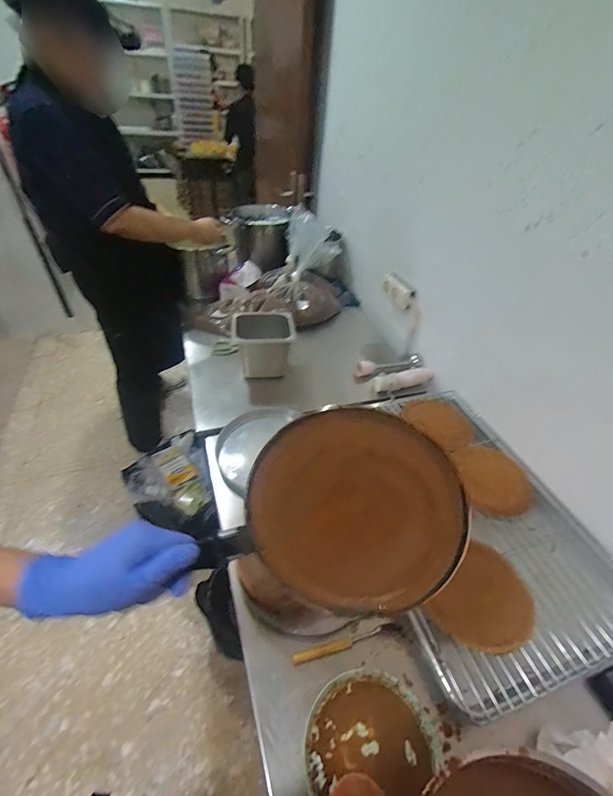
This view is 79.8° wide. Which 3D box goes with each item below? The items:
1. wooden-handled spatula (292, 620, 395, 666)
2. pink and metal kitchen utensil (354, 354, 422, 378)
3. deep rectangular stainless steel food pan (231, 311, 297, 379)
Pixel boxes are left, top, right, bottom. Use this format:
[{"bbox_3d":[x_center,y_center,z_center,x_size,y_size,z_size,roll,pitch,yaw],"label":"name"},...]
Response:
[{"bbox_3d":[0.062,0.396,0.592,0.172,0.009,0.016,-10,43,-15],"label":"wooden-handled spatula"},{"bbox_3d":[0.259,-0.102,1.153,0.219,0.034,0.042,-8,43,-14],"label":"pink and metal kitchen utensil"},{"bbox_3d":[-0.125,-0.152,1.090,0.173,0.178,0.109,2,42,-3],"label":"deep rectangular stainless steel food pan"}]

